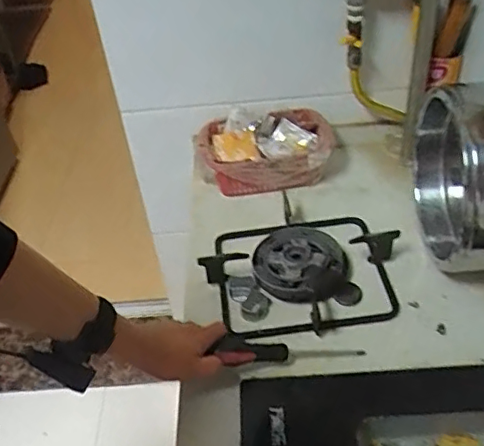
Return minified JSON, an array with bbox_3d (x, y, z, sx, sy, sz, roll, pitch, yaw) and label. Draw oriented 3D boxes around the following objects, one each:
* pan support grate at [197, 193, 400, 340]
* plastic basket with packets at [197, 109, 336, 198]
[{"bbox_3d":[0.082,0.056,0.797,0.268,0.046,0.224,-10,42,-6],"label":"pan support grate"},{"bbox_3d":[0.041,-0.115,0.970,0.221,0.088,0.150,0,42,6],"label":"plastic basket with packets"}]

